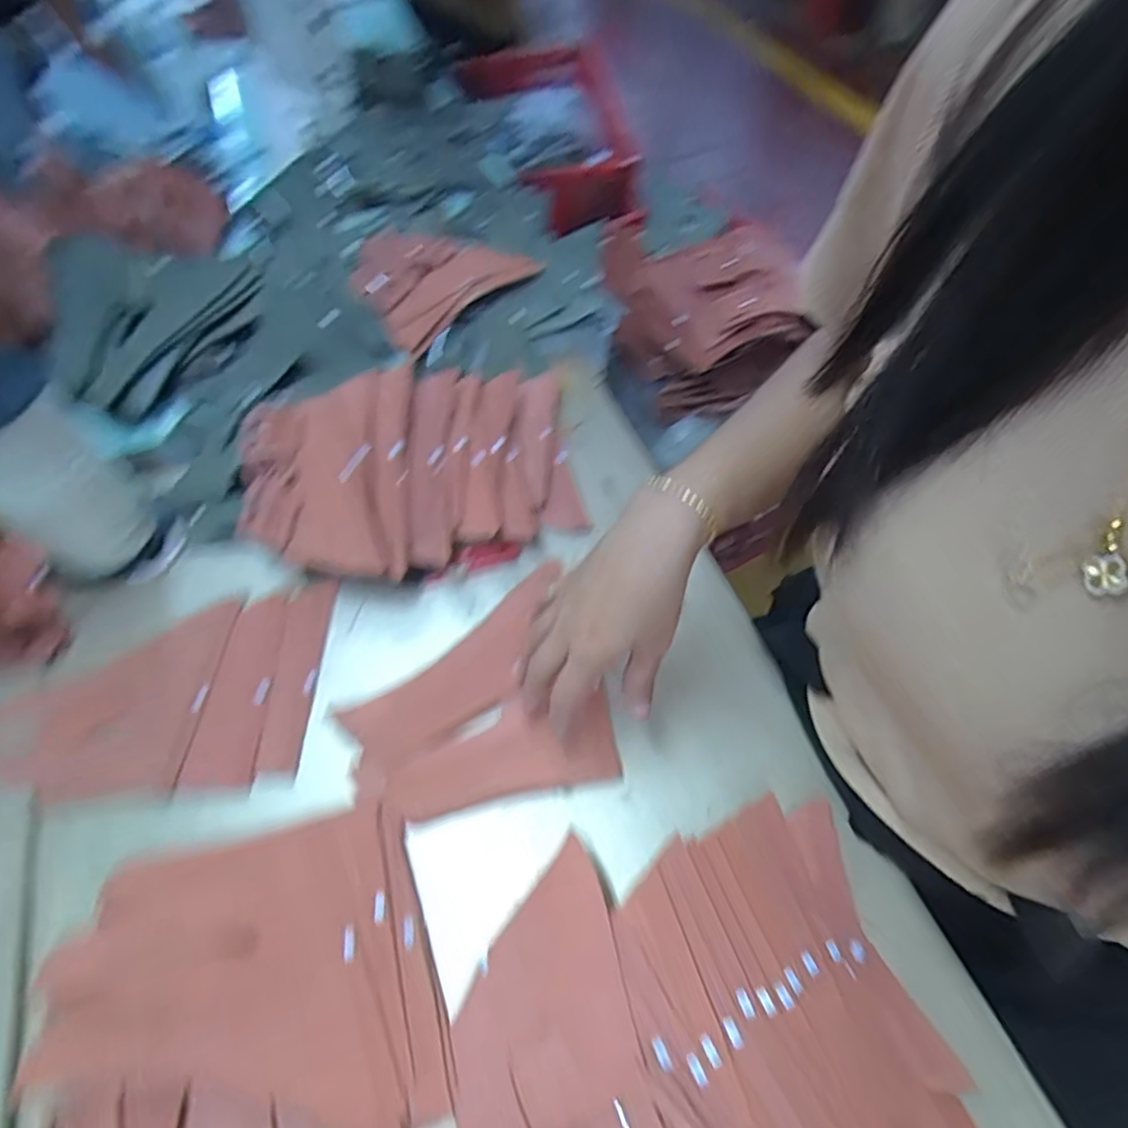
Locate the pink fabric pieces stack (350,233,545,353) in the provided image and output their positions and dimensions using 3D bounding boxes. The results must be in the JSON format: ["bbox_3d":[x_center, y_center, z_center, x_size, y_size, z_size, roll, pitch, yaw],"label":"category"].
[{"bbox_3d":[-0.148,-0.320,0.701,0.166,0.023,0.186,-35,61,-18],"label":"pink fabric pieces stack"}]

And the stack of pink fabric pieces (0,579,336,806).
[{"bbox_3d":[-0.308,0.098,0.498,0.239,0.030,0.154,-6,56,0],"label":"stack of pink fabric pieces"}]

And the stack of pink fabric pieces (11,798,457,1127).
[{"bbox_3d":[-0.178,0.240,0.361,0.202,0.061,0.176,-17,57,-7],"label":"stack of pink fabric pieces"}]

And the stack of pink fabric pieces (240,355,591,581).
[{"bbox_3d":[-0.120,-0.082,0.549,0.283,0.088,0.165,-21,57,-9],"label":"stack of pink fabric pieces"}]

